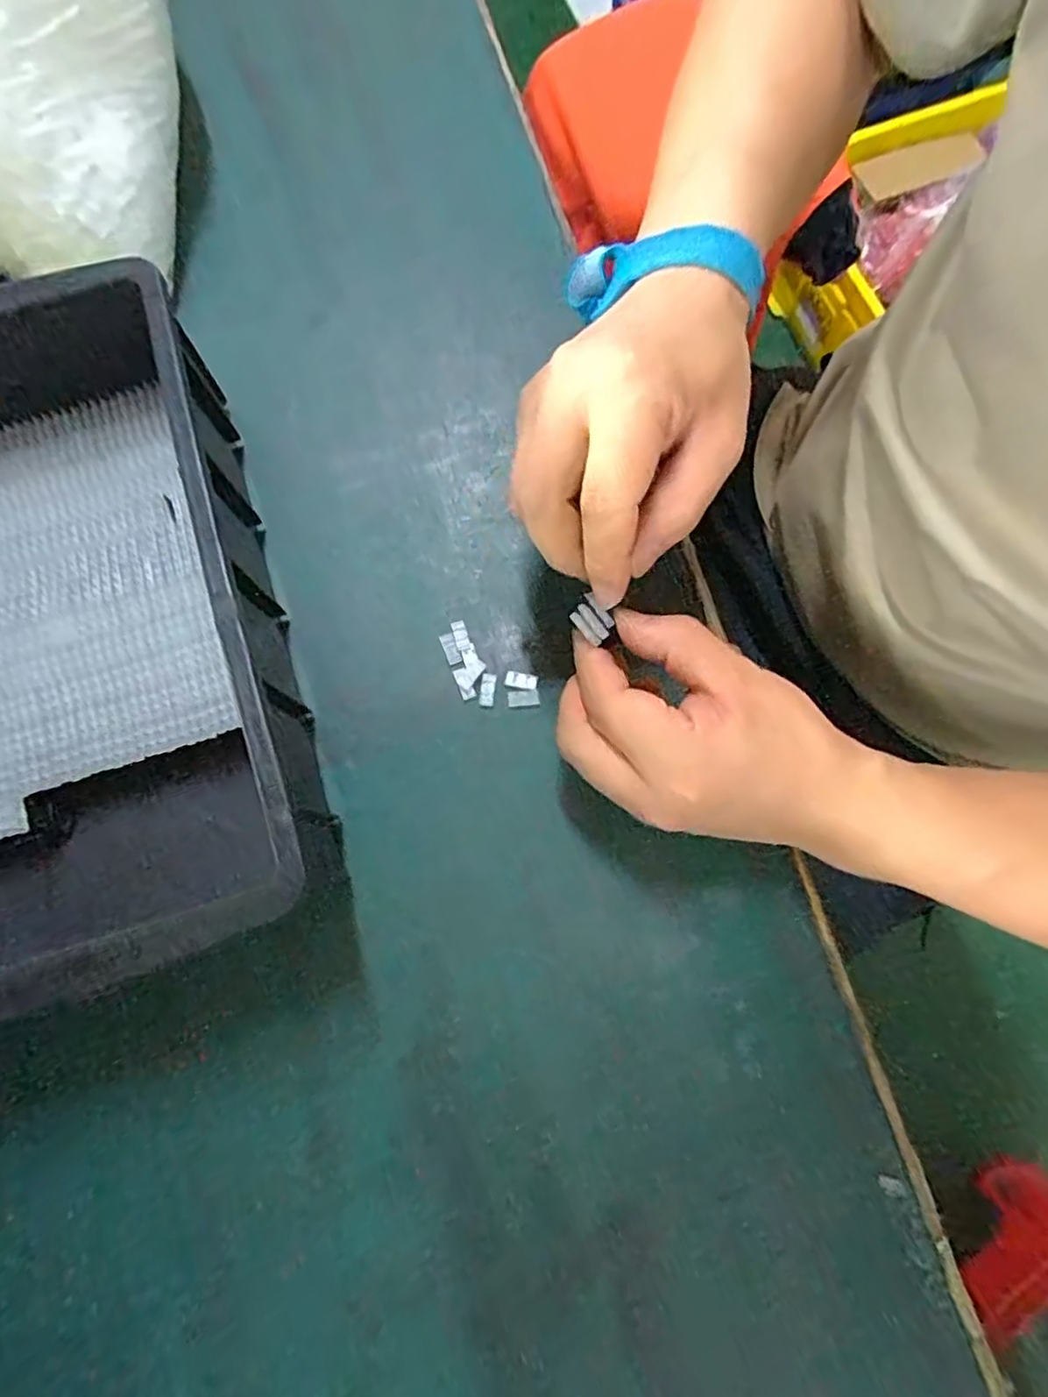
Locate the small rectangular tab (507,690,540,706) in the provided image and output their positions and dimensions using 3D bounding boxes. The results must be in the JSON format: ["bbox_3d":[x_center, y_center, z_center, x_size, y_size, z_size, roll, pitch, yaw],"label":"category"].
[{"bbox_3d":[0.000,0.000,0.317,0.015,0.004,0.008,-5,76,0],"label":"small rectangular tab"}]

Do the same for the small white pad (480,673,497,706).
[{"bbox_3d":[-0.018,-0.005,0.317,0.007,0.004,0.016,8,77,3],"label":"small white pad"}]

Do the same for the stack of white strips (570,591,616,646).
[{"bbox_3d":[0.028,-0.034,0.268,0.013,0.004,0.019,-39,79,-8],"label":"stack of white strips"}]

